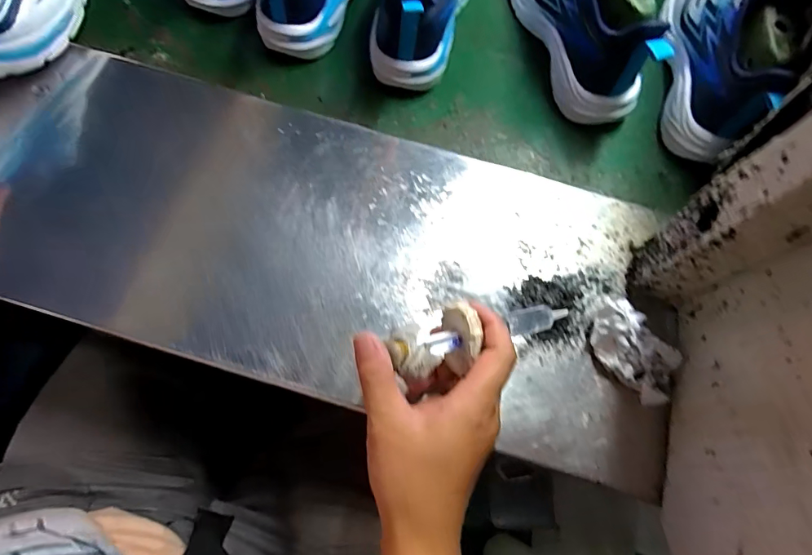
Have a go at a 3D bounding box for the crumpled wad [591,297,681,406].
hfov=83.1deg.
[{"bbox_3d":[0.172,0.054,0.344,0.048,0.035,0.081,-36,76,-15],"label":"crumpled wad"}]

